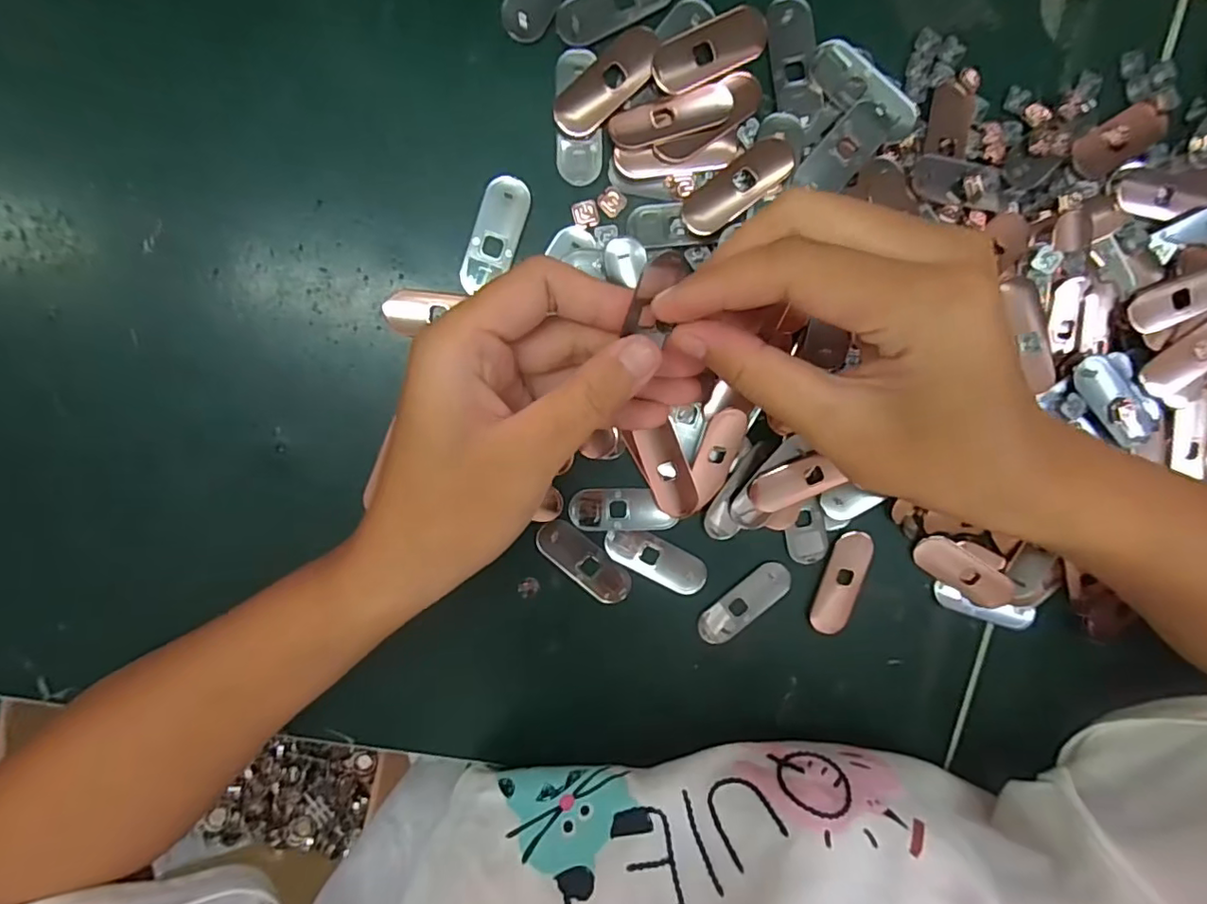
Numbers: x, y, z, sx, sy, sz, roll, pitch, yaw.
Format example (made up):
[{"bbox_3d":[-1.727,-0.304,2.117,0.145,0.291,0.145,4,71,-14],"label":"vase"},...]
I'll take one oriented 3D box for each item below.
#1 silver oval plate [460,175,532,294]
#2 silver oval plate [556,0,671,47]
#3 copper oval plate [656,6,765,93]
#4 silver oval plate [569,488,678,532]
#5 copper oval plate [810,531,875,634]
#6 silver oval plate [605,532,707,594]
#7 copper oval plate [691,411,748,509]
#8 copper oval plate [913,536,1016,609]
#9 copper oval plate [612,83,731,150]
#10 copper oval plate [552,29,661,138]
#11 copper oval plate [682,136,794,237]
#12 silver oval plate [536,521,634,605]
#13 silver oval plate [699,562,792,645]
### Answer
[{"bbox_3d":[-0.045,-0.090,0.241,0.018,0.005,0.047,20,97,-6],"label":"silver oval plate"},{"bbox_3d":[0.005,-0.179,0.231,0.049,0.004,0.019,-28,99,1],"label":"silver oval plate"},{"bbox_3d":[0.043,-0.162,0.233,0.050,0.004,0.020,-27,99,1],"label":"copper oval plate"},{"bbox_3d":[0.008,0.027,0.261,0.046,0.004,0.020,-2,99,-3],"label":"silver oval plate"},{"bbox_3d":[0.112,0.062,0.272,0.018,0.004,0.049,19,97,-6],"label":"copper oval plate"},{"bbox_3d":[0.024,0.049,0.265,0.049,0.004,0.017,27,96,-7],"label":"silver oval plate"},{"bbox_3d":[0.049,0.002,0.256,0.017,0.004,0.045,18,100,-14],"label":"copper oval plate"},{"bbox_3d":[0.171,0.057,0.274,0.049,0.006,0.019,32,96,5],"label":"copper oval plate"},{"bbox_3d":[0.027,-0.136,0.234,0.050,0.006,0.018,-16,99,0],"label":"copper oval plate"},{"bbox_3d":[0.002,-0.149,0.233,0.049,0.004,0.020,-41,99,4],"label":"copper oval plate"},{"bbox_3d":[0.056,-0.110,0.239,0.051,0.006,0.019,-39,99,3],"label":"copper oval plate"},{"bbox_3d":[-0.009,0.050,0.263,0.049,0.004,0.019,41,95,-8],"label":"silver oval plate"},{"bbox_3d":[0.067,0.071,0.272,0.049,0.004,0.018,-42,98,4],"label":"silver oval plate"}]

